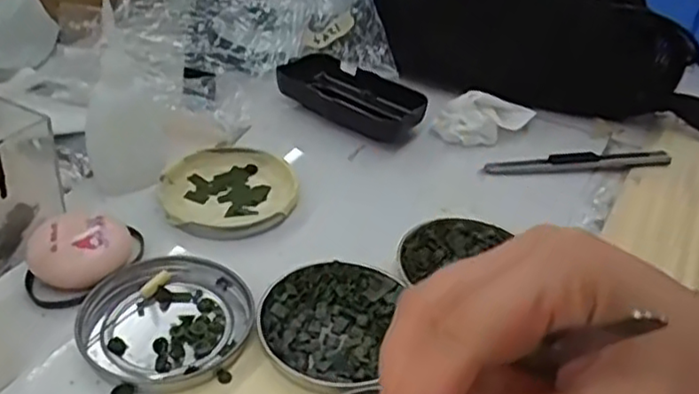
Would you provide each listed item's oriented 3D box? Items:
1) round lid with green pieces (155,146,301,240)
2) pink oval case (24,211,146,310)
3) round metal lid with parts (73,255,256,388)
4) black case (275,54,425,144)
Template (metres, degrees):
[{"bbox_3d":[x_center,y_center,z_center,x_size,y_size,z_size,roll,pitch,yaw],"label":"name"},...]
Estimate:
[{"bbox_3d":[-0.071,-0.004,0.410,0.079,0.011,0.079,4,37,-3],"label":"round lid with green pieces"},{"bbox_3d":[-0.133,0.029,0.347,0.056,0.023,0.044,-12,41,-21],"label":"pink oval case"},{"bbox_3d":[-0.087,0.057,0.328,0.073,0.008,0.077,4,37,-3],"label":"round metal lid with parts"},{"bbox_3d":[0.001,-0.074,0.496,0.115,0.018,0.049,30,44,28],"label":"black case"}]

